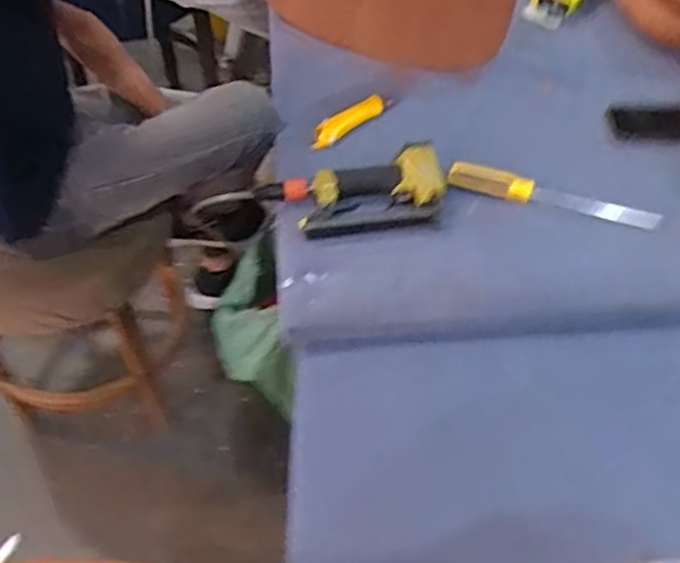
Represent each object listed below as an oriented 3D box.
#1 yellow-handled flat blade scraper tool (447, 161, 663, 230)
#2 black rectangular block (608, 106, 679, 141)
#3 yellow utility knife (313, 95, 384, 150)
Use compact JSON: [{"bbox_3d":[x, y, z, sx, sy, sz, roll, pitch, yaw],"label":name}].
[{"bbox_3d":[0.286,-0.116,0.926,0.278,0.021,0.044,11,53,8],"label":"yellow-handled flat blade scraper tool"},{"bbox_3d":[0.487,-0.237,1.035,0.163,0.007,0.070,0,52,0],"label":"black rectangular block"},{"bbox_3d":[0.011,-0.240,1.036,0.135,0.017,0.037,-34,59,-24],"label":"yellow utility knife"}]

